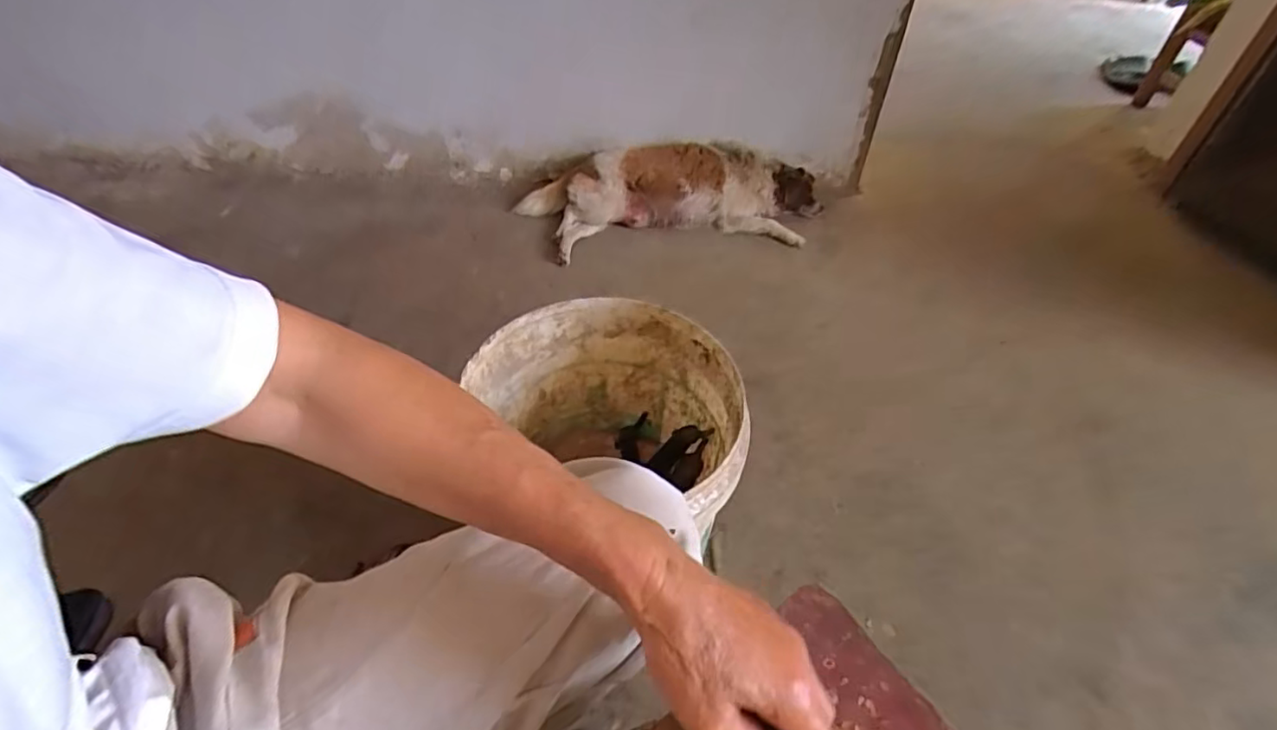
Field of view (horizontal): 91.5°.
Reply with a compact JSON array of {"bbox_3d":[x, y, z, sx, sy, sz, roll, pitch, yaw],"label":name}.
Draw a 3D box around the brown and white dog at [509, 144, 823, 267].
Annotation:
[{"bbox_3d":[0.081,-0.359,1.325,0.630,0.145,0.197,-8,49,-9],"label":"brown and white dog"}]

